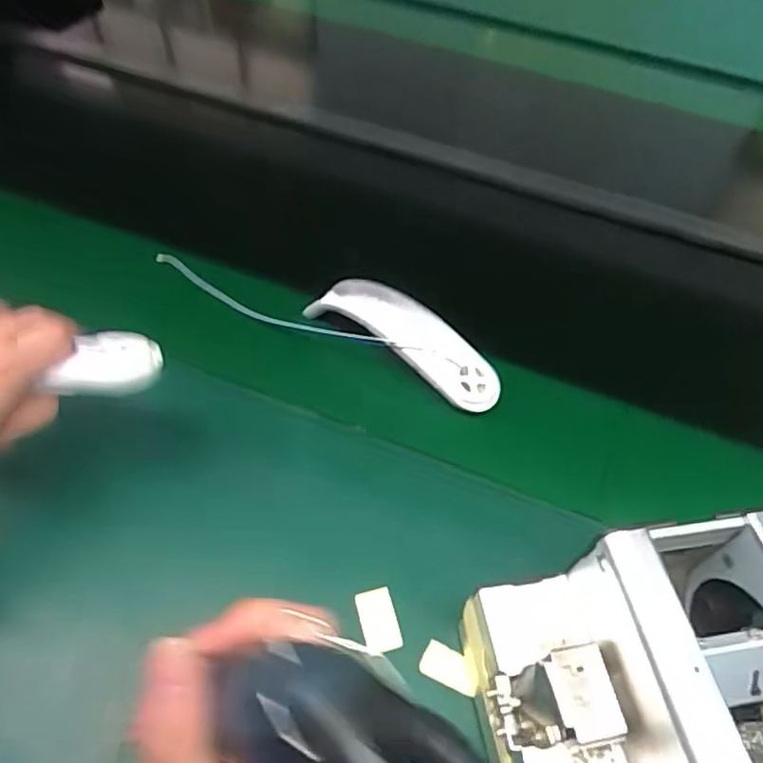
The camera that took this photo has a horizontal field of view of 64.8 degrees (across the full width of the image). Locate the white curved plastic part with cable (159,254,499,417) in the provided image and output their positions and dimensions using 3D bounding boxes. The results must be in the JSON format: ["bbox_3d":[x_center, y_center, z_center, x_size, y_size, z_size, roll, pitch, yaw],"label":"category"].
[{"bbox_3d":[-0.057,-0.074,0.582,0.370,0.048,0.065,25,56,13],"label":"white curved plastic part with cable"}]

